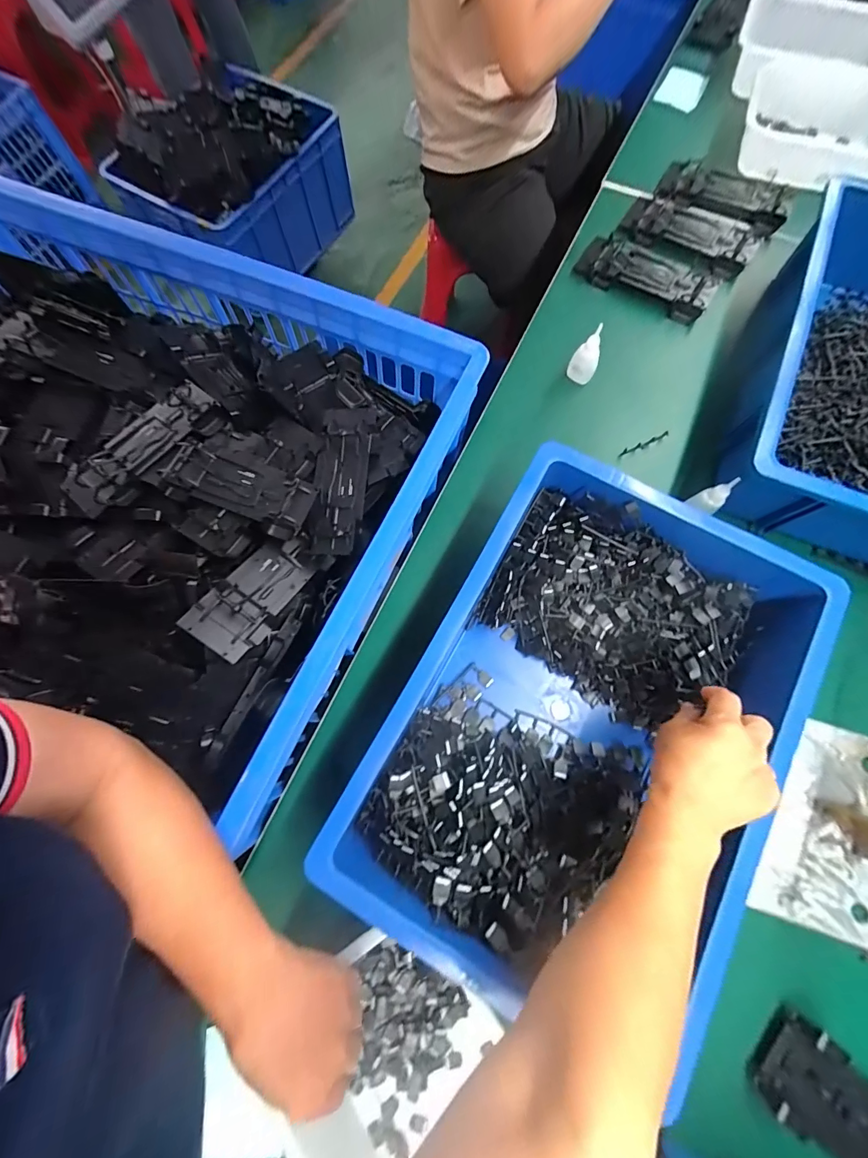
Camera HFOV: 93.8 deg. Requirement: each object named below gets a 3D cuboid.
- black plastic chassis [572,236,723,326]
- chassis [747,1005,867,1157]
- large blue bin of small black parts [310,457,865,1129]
[{"bbox_3d":[0.313,-0.449,0.596,0.196,0.028,0.082,29,78,7],"label":"black plastic chassis"},{"bbox_3d":[0.384,0.486,0.343,0.208,0.020,0.077,40,79,10],"label":"chassis"},{"bbox_3d":[0.138,0.128,0.402,0.301,0.111,0.441,29,78,7],"label":"large blue bin of small black parts"}]

